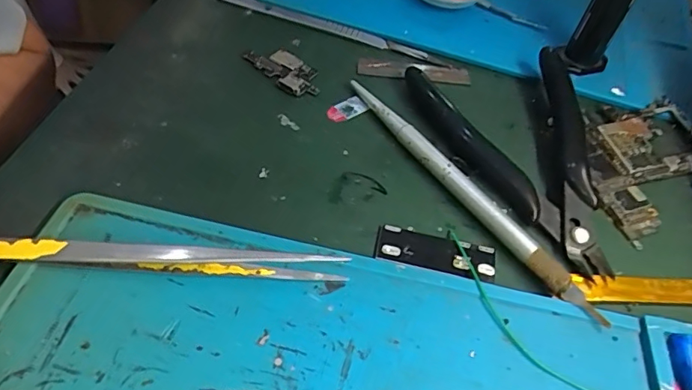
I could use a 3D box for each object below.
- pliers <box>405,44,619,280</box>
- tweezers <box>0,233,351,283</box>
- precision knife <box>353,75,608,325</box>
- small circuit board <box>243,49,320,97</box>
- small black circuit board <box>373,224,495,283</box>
[{"bbox_3d":[0.088,-0.029,0.225,0.090,0.010,0.118,-27,59,-26],"label":"pliers"},{"bbox_3d":[-0.066,0.021,0.167,0.128,0.008,0.009,3,50,-4],"label":"tweezers"},{"bbox_3d":[0.045,-0.004,0.202,0.009,0.008,0.139,-27,60,-26],"label":"precision knife"},{"bbox_3d":[-0.029,-0.061,0.241,0.020,0.004,0.041,-32,61,-28],"label":"small circuit board"},{"bbox_3d":[0.033,0.022,0.184,0.044,0.004,0.017,12,50,4],"label":"small black circuit board"}]

